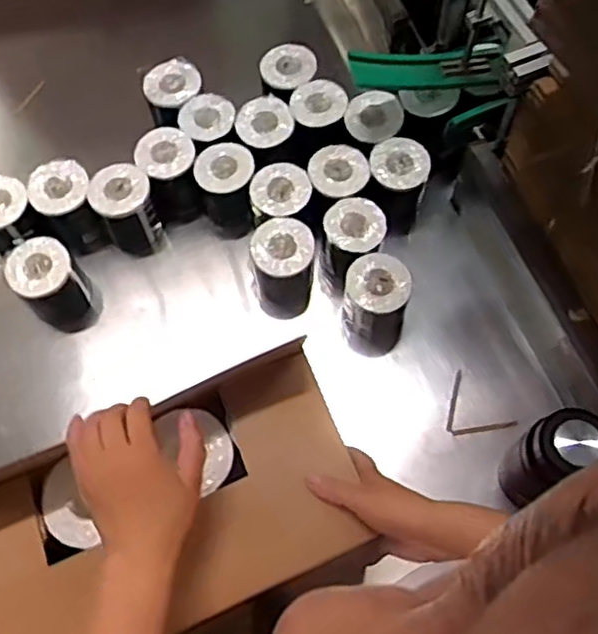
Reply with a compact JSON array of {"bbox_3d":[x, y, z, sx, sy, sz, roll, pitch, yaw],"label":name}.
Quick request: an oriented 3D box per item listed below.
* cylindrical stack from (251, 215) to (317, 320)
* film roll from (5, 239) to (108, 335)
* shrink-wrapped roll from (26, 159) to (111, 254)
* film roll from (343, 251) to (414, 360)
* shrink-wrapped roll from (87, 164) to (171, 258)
[{"bbox_3d":[-0.025,-0.075,1.089,0.096,0.157,0.101,0,66,0],"label":"cylindrical stack"},{"bbox_3d":[-0.380,-0.050,1.052,0.105,0.128,0.097,0,66,0],"label":"film roll"},{"bbox_3d":[-0.372,-0.175,1.101,0.090,0.132,0.099,-20,68,-9],"label":"shrink-wrapped roll"},{"bbox_3d":[0.121,-0.014,1.089,0.096,0.204,0.096,0,66,0],"label":"film roll"},{"bbox_3d":[-0.277,-0.169,1.107,0.097,0.132,0.107,-26,69,-11],"label":"shrink-wrapped roll"}]

